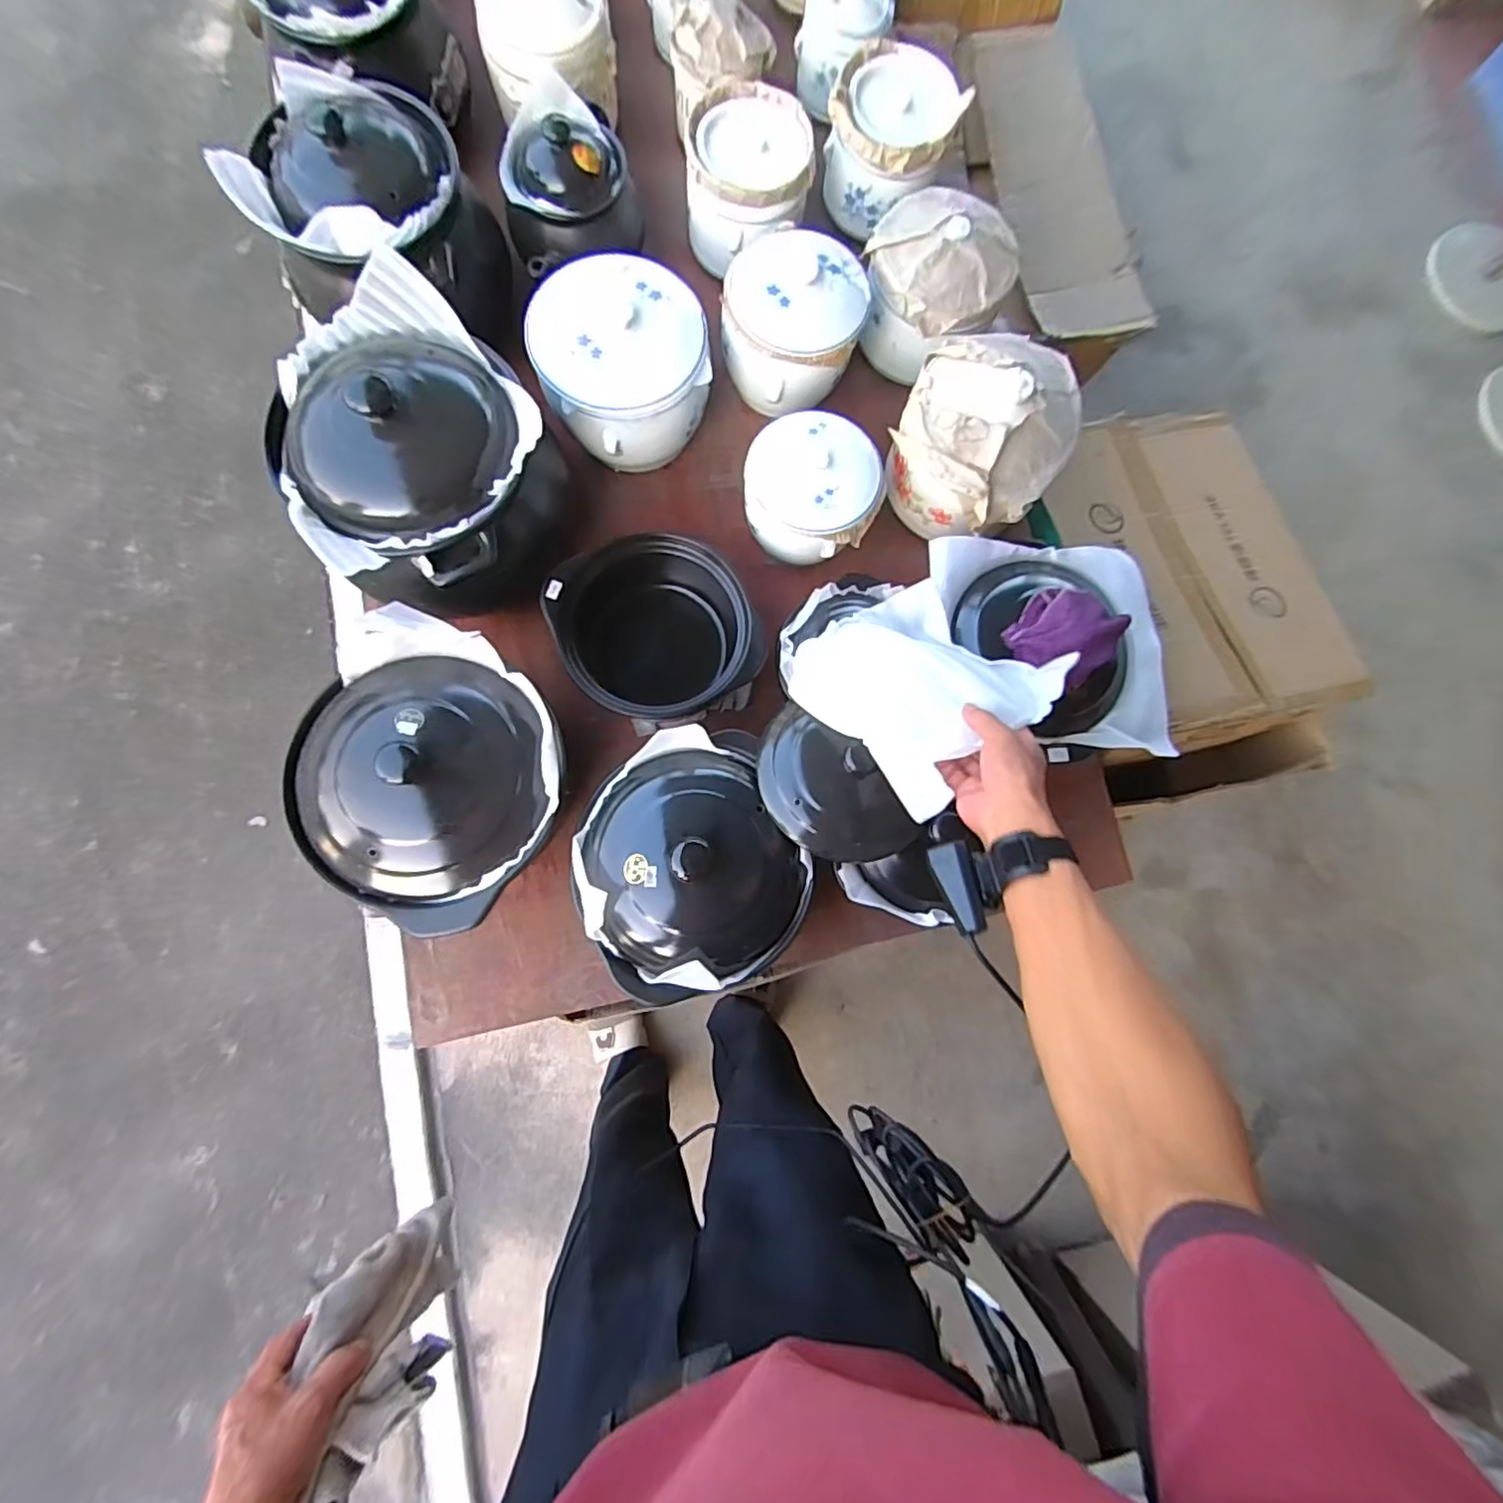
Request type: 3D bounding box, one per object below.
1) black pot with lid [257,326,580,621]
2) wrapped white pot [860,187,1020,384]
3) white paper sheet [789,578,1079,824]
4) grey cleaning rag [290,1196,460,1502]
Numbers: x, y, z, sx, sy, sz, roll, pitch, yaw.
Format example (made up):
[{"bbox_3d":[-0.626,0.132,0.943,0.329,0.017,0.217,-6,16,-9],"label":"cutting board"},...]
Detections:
[{"bbox_3d":[-0.355,-0.312,0.712,0.251,0.202,0.259,1,83,-5],"label":"black pot with lid"},{"bbox_3d":[0.236,-0.607,0.832,0.180,0.142,0.168,1,83,-5],"label":"wrapped white pot"},{"bbox_3d":[0.170,-0.080,0.658,0.198,0.048,0.246,-34,52,-11],"label":"white paper sheet"},{"bbox_3d":[-0.314,0.491,0.561,0.048,0.208,0.113,-33,85,-9],"label":"grey cleaning rag"}]

